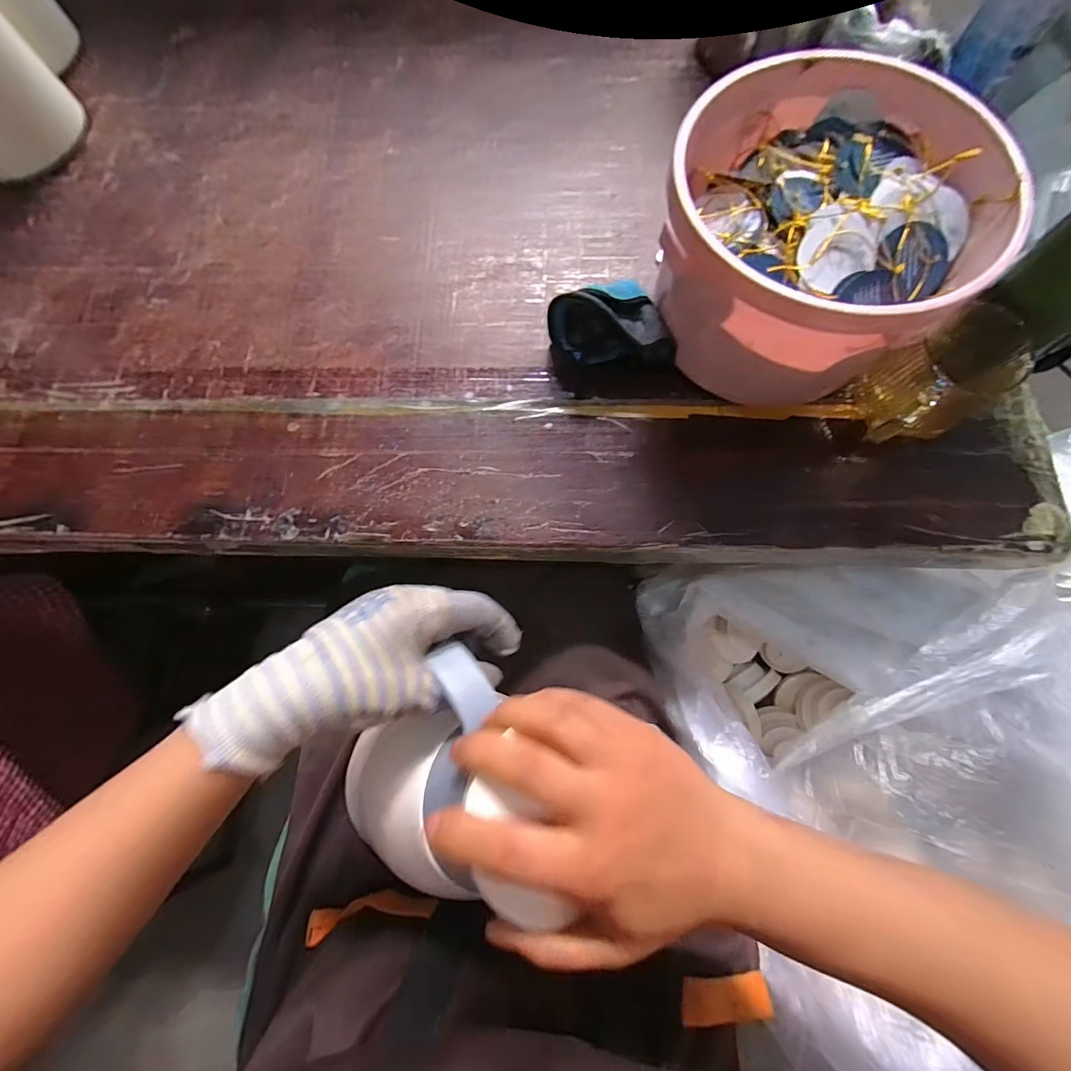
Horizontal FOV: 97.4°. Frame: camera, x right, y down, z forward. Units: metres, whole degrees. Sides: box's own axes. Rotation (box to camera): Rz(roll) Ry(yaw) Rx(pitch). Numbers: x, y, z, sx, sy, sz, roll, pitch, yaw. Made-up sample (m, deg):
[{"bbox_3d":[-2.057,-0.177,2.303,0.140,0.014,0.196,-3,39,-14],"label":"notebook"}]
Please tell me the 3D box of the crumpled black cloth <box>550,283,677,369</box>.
[{"bbox_3d":[0.065,-0.182,0.411,0.106,0.041,0.071,1,76,2],"label":"crumpled black cloth"}]

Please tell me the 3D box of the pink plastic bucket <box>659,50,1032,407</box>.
[{"bbox_3d":[0.206,-0.223,0.372,0.212,0.144,0.214,0,76,1],"label":"pink plastic bucket"}]

